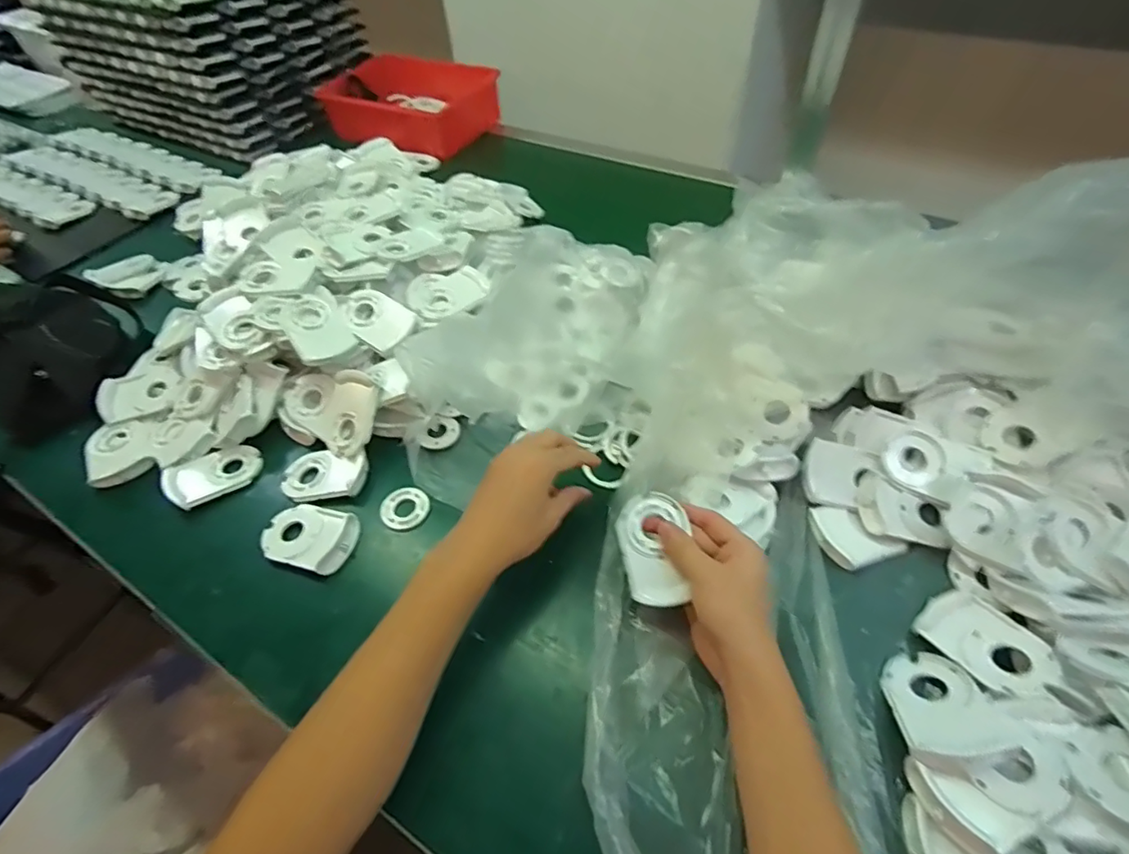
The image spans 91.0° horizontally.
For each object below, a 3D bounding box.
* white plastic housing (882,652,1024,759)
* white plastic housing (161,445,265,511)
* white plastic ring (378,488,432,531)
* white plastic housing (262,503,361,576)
[{"bbox_3d":[0.253,0.190,0.376,0.059,0.013,0.082,-12,15,9],"label":"white plastic housing"},{"bbox_3d":[-0.351,0.045,0.556,0.084,0.023,0.052,-37,57,-23],"label":"white plastic housing"},{"bbox_3d":[-0.151,0.077,0.523,0.043,0.005,0.042,0,56,0],"label":"white plastic ring"},{"bbox_3d":[-0.231,0.097,0.502,0.085,0.016,0.060,13,53,15],"label":"white plastic housing"}]

